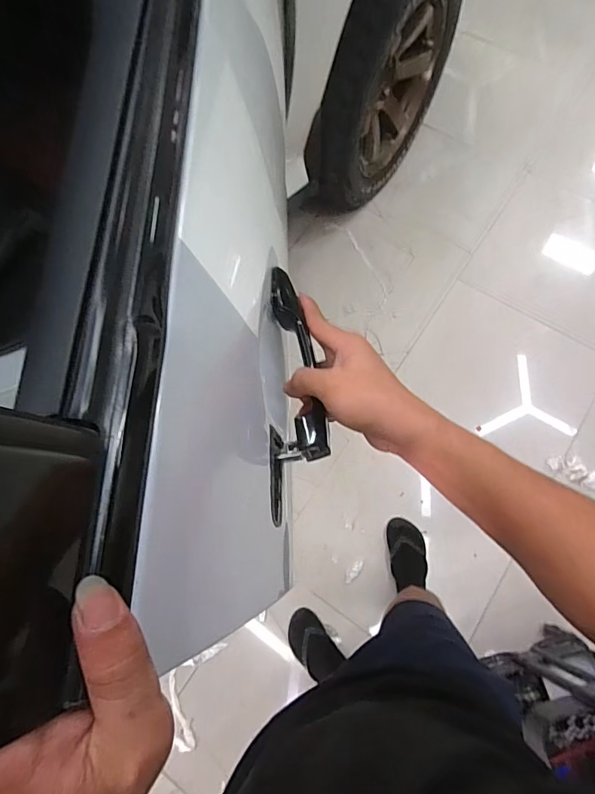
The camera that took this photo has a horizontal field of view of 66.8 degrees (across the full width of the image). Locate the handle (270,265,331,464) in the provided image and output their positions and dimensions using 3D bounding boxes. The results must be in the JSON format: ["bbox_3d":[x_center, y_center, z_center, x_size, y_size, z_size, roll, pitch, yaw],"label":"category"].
[{"bbox_3d":[-0.005,-0.035,0.417,0.042,0.030,0.191,-8,69,-3],"label":"handle"}]

